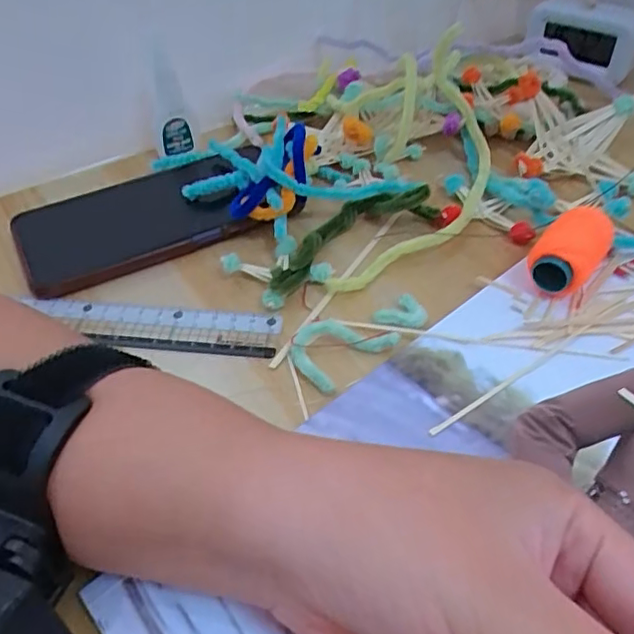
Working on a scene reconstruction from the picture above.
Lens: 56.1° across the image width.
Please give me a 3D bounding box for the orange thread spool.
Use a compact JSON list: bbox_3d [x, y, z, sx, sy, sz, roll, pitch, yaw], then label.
[{"bbox_3d":[0.129,-0.032,0.306,0.031,0.029,0.050,28,54,28],"label":"orange thread spool"}]

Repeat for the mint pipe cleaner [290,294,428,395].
[{"bbox_3d":[0.020,0.007,0.294,0.073,0.008,0.034,-31,51,-24],"label":"mint pipe cleaner"}]

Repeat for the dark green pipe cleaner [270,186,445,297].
[{"bbox_3d":[0.015,-0.051,0.340,0.113,0.023,0.037,-28,50,-22],"label":"dark green pipe cleaner"}]

